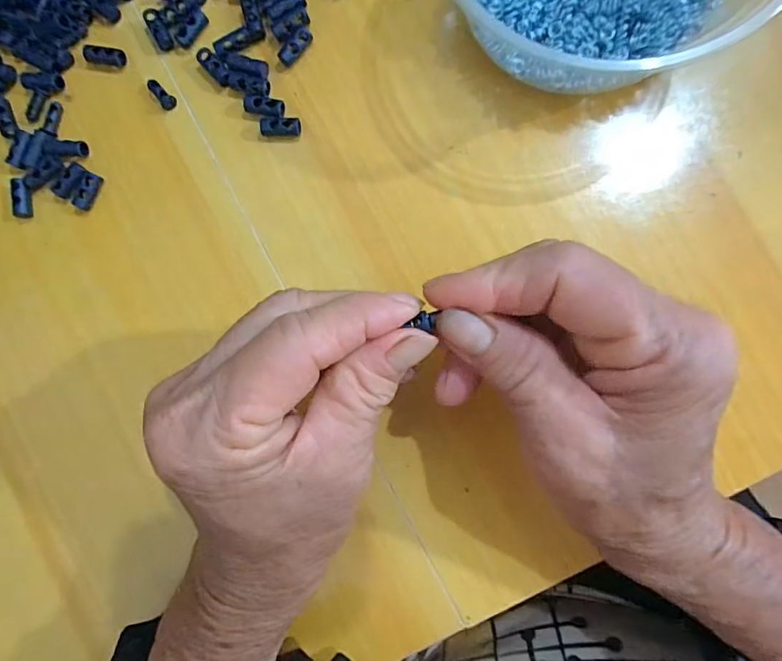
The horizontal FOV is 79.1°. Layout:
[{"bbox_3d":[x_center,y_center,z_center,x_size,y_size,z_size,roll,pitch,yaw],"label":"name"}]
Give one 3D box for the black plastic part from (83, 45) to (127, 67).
[{"bbox_3d":[-0.139,-0.133,0.230,0.019,0.006,0.008,3,88,-7],"label":"black plastic part"}]

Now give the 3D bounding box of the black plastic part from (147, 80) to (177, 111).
[{"bbox_3d":[-0.111,-0.114,0.229,0.017,0.005,0.007,43,92,5],"label":"black plastic part"}]

